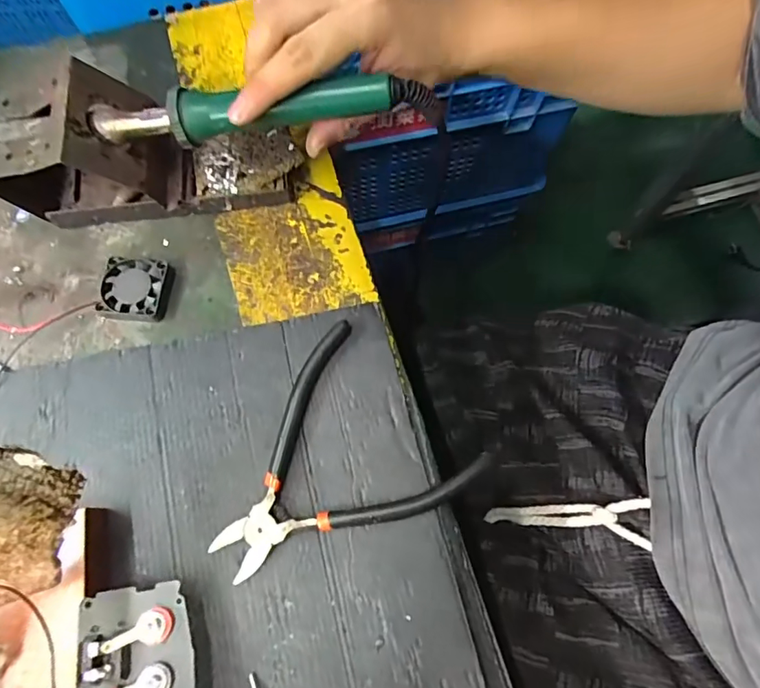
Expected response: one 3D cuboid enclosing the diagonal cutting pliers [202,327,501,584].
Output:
[{"bbox_3d":[-0.031,0.074,0.288,0.140,0.013,0.118,-42,75,-12],"label":"diagonal cutting pliers"}]

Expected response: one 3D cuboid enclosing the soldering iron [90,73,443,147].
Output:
[{"bbox_3d":[-0.067,-0.133,0.290,0.201,0.025,0.024,-4,71,4],"label":"soldering iron"}]

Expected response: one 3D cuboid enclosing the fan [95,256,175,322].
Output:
[{"bbox_3d":[-0.160,-0.036,0.328,0.040,0.012,0.041,2,72,-1],"label":"fan"}]

